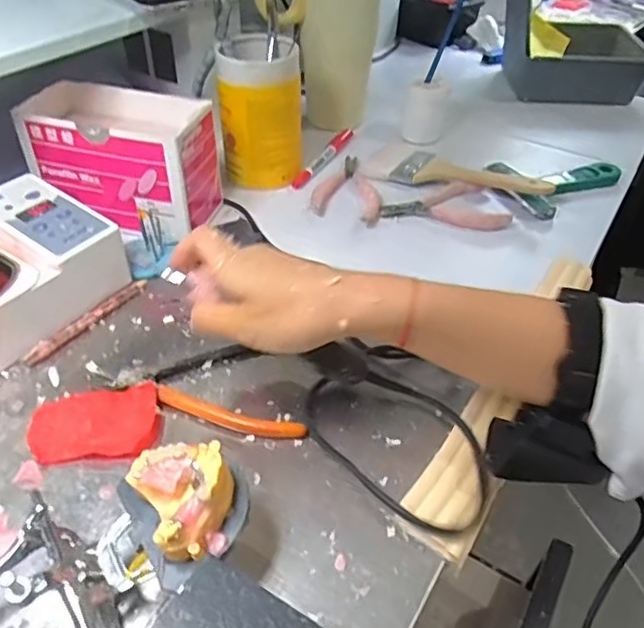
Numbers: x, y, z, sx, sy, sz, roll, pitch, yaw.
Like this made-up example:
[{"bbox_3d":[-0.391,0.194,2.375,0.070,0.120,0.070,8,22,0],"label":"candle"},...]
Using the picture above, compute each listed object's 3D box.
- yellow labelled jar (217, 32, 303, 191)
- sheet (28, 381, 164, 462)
[{"bbox_3d":[-0.063,-0.210,0.606,0.080,0.127,0.081,-3,43,-6],"label":"yellow labelled jar"},{"bbox_3d":[-0.151,0.073,0.389,0.083,0.010,0.056,-4,44,-7],"label":"sheet"}]

